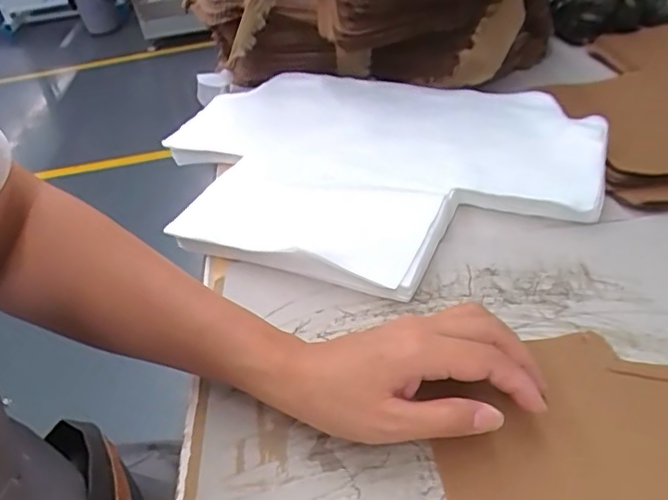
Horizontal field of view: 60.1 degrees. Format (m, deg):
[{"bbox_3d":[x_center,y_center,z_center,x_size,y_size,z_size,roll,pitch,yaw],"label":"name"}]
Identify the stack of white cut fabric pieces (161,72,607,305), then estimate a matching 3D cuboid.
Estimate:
[{"bbox_3d":[0.007,-0.089,0.562,0.455,0.042,0.312,11,43,24],"label":"stack of white cut fabric pieces"}]

